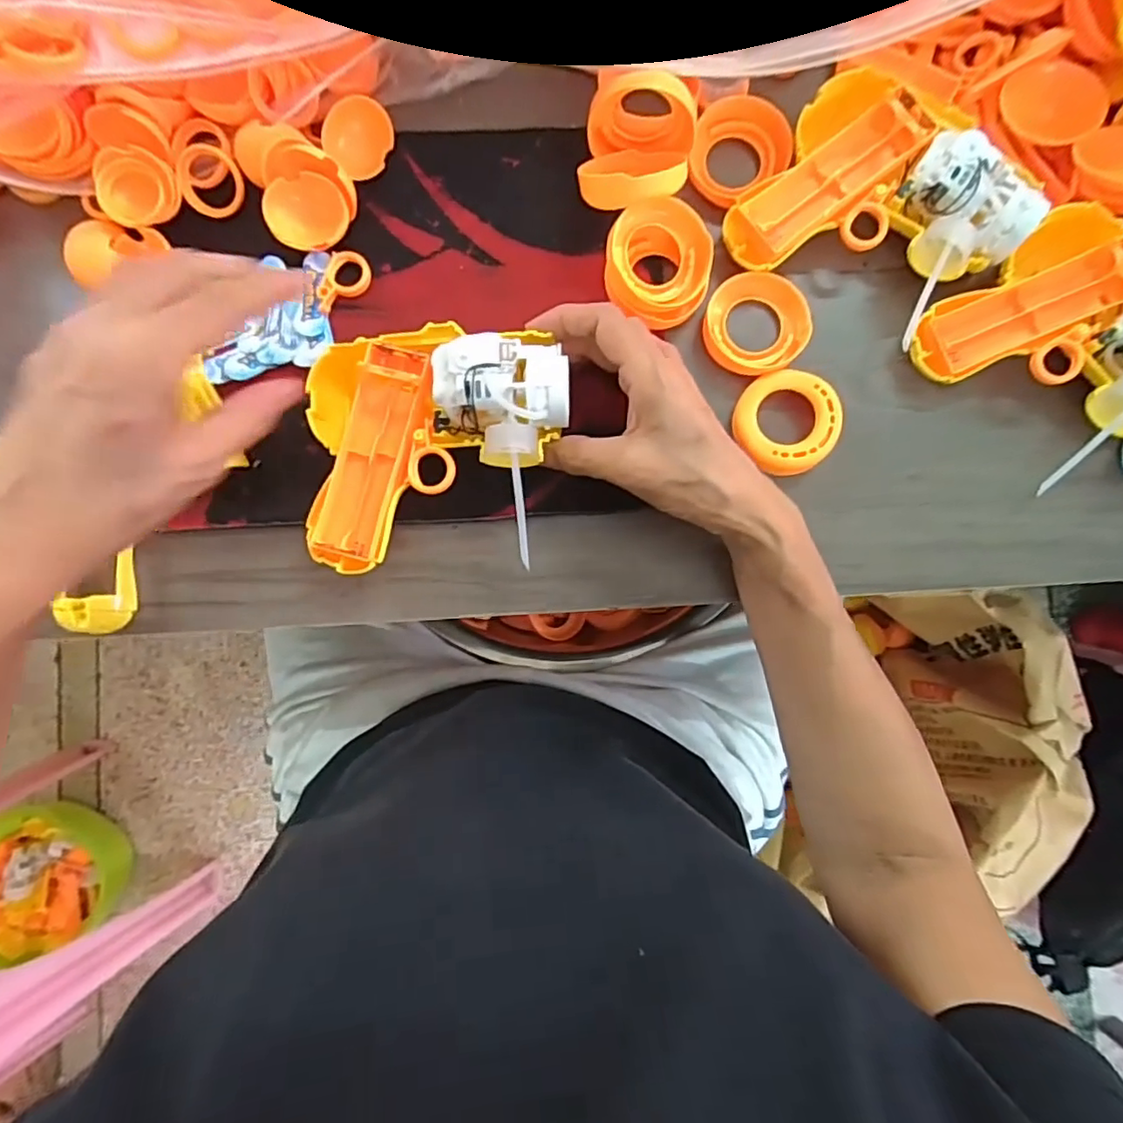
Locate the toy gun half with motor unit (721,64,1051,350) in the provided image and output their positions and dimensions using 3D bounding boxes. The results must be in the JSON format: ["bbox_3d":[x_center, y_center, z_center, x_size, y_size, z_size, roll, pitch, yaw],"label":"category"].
[{"bbox_3d":[0.182,-0.200,0.341,0.133,0.044,0.126,37,87,2],"label":"toy gun half with motor unit"}]

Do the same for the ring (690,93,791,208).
[{"bbox_3d":[0.103,-0.244,0.360,0.063,0.017,0.055,-40,88,-3],"label":"ring"}]

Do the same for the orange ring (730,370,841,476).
[{"bbox_3d":[0.128,-0.079,0.343,0.056,0.014,0.057,0,86,-1],"label":"orange ring"}]

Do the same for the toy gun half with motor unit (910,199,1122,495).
[{"bbox_3d":[0.286,-0.120,0.338,0.126,0.041,0.143,-44,88,-3],"label":"toy gun half with motor unit"}]

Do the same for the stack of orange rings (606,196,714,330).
[{"bbox_3d":[0.054,-0.165,0.343,0.060,0.029,0.060,0,97,-18],"label":"stack of orange rings"}]

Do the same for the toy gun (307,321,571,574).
[{"bbox_3d":[-0.065,-0.059,0.312,0.133,0.037,0.120,0,86,-1],"label":"toy gun"}]

